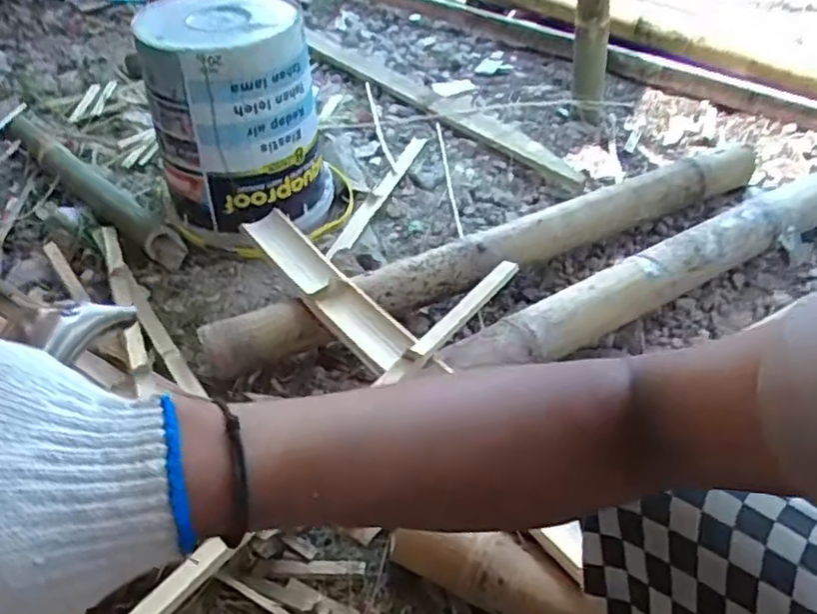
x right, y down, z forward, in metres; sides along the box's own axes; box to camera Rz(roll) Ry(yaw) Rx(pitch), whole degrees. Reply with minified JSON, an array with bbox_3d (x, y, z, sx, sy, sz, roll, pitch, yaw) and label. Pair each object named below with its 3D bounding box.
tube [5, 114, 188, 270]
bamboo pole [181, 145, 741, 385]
[{"bbox_3d":[-0.625,-0.253,1.312,0.074,0.056,0.663,-36,53,-29],"label":"tube"},{"bbox_3d":[0.190,-0.110,1.098,1.052,0.079,0.094,-22,47,-18],"label":"bamboo pole"}]

